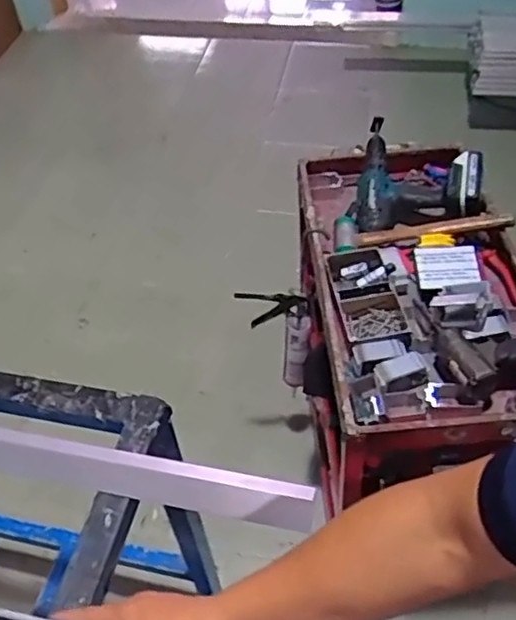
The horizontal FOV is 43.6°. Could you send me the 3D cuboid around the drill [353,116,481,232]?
[{"bbox_3d":[0.312,-0.259,1.283,0.231,0.132,0.219,5,50,8],"label":"drill"}]

